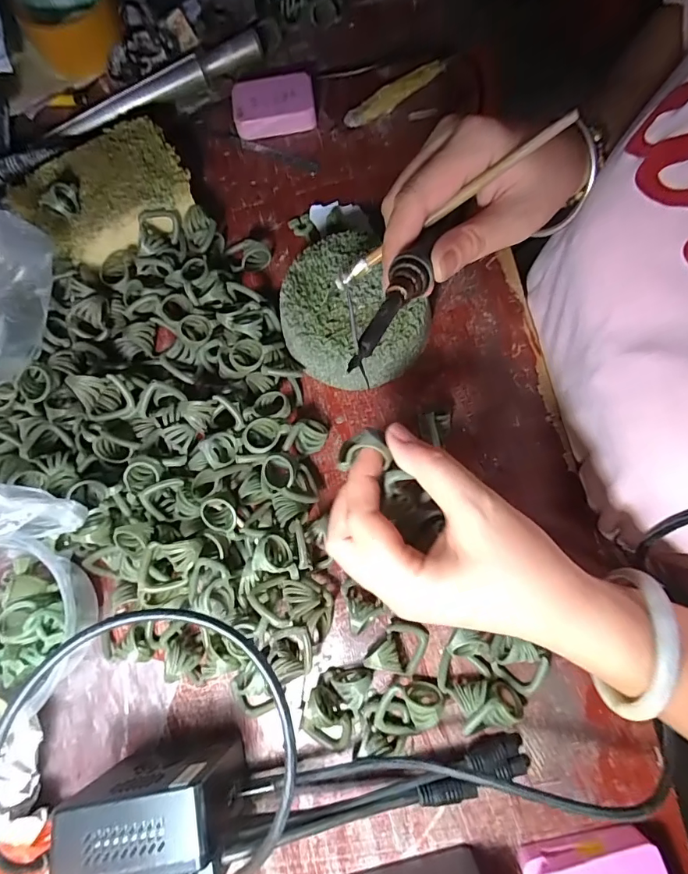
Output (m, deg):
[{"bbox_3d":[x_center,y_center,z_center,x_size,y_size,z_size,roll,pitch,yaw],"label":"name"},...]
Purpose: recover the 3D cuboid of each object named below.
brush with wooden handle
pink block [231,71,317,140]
[{"bbox_3d":[0.054,-0.123,0.238,0.136,0.007,0.005,-28,74,28],"label":"brush with wooden handle"},{"bbox_3d":[-0.062,-0.290,0.393,0.070,0.024,0.042,-11,75,1],"label":"pink block"}]

